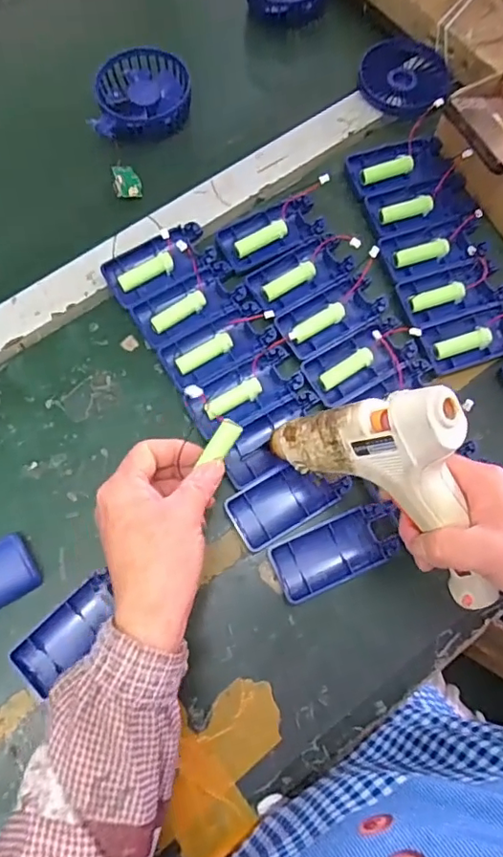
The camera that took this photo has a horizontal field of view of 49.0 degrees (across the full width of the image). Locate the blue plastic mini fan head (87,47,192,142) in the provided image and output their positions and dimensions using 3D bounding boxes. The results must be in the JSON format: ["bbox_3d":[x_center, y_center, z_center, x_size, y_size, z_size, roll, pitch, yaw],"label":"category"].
[{"bbox_3d":[-0.103,-0.317,0.529,0.085,0.021,0.096,3,75,0],"label":"blue plastic mini fan head"}]

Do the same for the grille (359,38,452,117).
[{"bbox_3d":[0.149,-0.343,0.544,0.087,0.017,0.084,0,75,-1],"label":"grille"}]

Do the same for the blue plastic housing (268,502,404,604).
[{"bbox_3d":[0.067,0.092,0.420,0.102,0.012,0.044,-23,76,-7],"label":"blue plastic housing"}]

